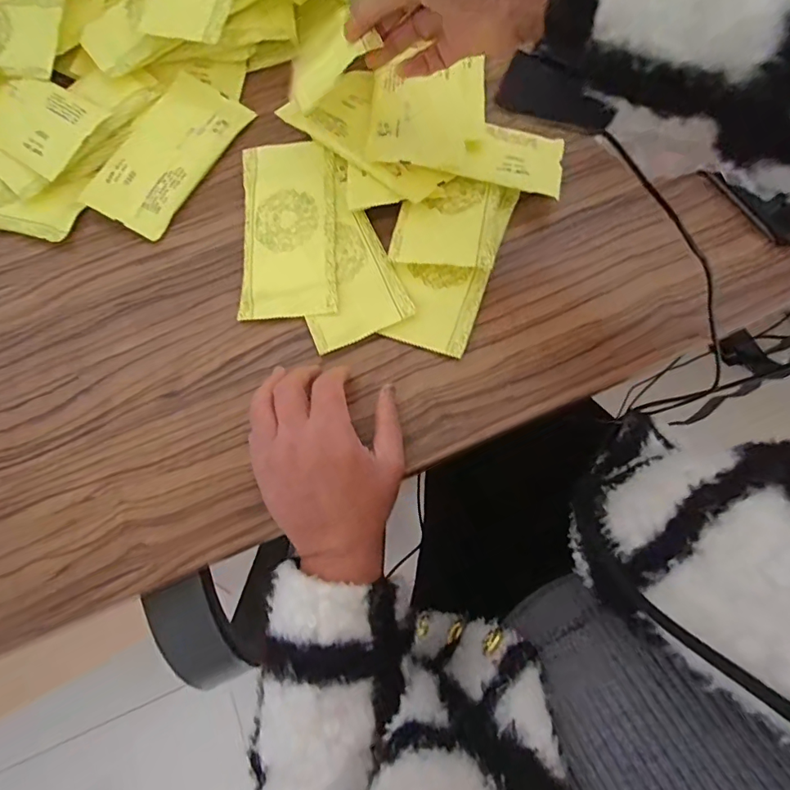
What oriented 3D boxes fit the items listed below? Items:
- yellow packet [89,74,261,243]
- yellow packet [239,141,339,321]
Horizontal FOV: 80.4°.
[{"bbox_3d":[-0.217,-0.235,0.451,0.084,0.008,0.172,27,74,3],"label":"yellow packet"},{"bbox_3d":[-0.093,-0.149,0.412,0.084,0.011,0.170,-5,74,0],"label":"yellow packet"}]

